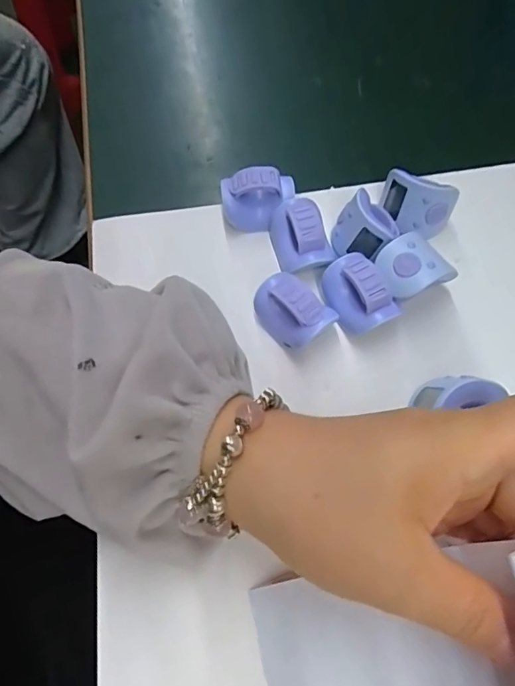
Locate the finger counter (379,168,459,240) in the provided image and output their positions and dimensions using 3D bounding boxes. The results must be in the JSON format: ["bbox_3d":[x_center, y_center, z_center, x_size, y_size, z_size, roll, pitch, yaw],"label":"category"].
[{"bbox_3d":[0.088,-0.077,0.276,0.039,0.030,0.018,19,66,9],"label":"finger counter"}]

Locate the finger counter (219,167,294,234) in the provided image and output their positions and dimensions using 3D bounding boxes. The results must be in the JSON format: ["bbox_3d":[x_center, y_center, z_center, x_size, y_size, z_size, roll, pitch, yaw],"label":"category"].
[{"bbox_3d":[0.000,-0.082,0.280,0.040,0.033,0.019,-5,64,-2],"label":"finger counter"}]

